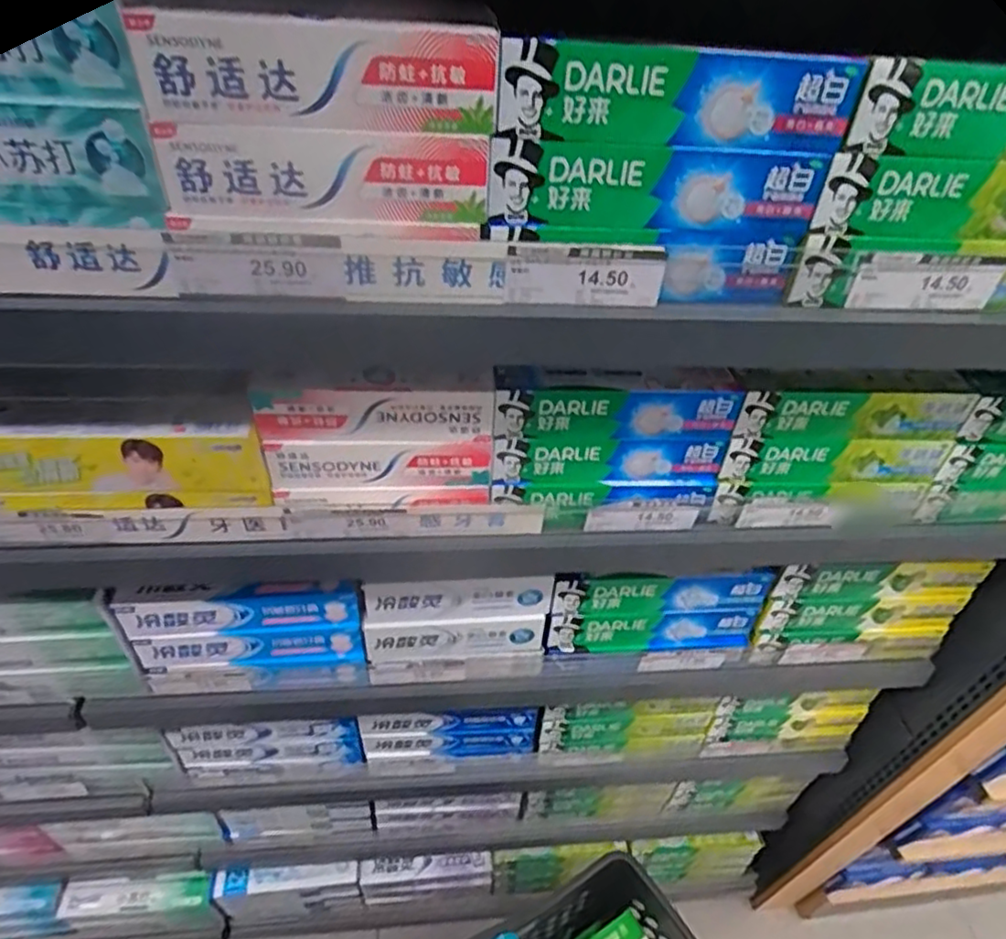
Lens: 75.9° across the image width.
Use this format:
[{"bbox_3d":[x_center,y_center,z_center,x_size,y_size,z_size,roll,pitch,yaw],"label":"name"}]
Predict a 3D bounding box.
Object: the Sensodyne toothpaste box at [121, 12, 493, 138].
[{"bbox_3d":[-0.091,-0.196,0.325,0.176,0.052,0.029,0,43,-5],"label":"Sensodyne toothpaste box"}]

